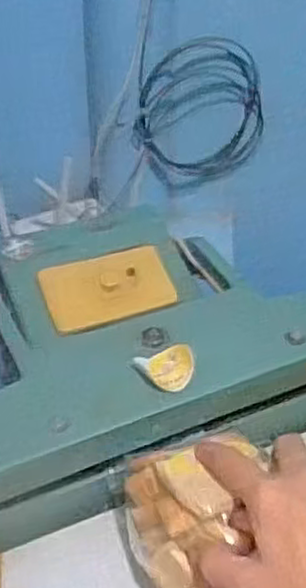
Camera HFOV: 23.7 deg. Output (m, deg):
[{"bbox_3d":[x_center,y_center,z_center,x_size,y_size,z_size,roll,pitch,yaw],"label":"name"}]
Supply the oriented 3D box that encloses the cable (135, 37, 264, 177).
[{"bbox_3d":[0.064,-0.251,1.019,0.177,0.193,0.018,-14,25,-4],"label":"cable"}]

